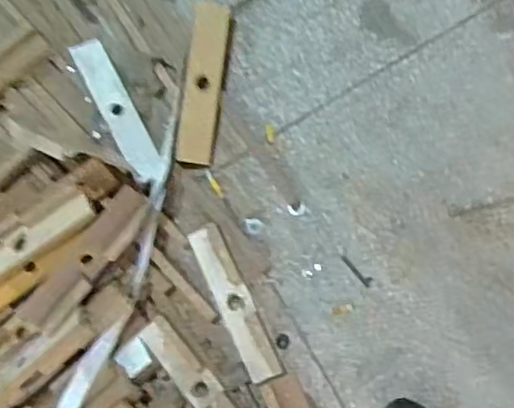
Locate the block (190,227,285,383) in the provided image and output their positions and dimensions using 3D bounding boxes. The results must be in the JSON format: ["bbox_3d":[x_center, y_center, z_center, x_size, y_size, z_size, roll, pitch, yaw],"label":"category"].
[{"bbox_3d":[-0.041,0.184,1.227,0.062,0.018,0.300,-26,82,5],"label":"block"}]

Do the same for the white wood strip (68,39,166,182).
[{"bbox_3d":[-0.263,-0.177,1.261,0.068,0.018,0.303,-22,77,-31],"label":"white wood strip"}]

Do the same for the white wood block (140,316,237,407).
[{"bbox_3d":[-0.115,0.326,1.216,0.060,0.030,0.263,-43,81,2],"label":"white wood block"}]

